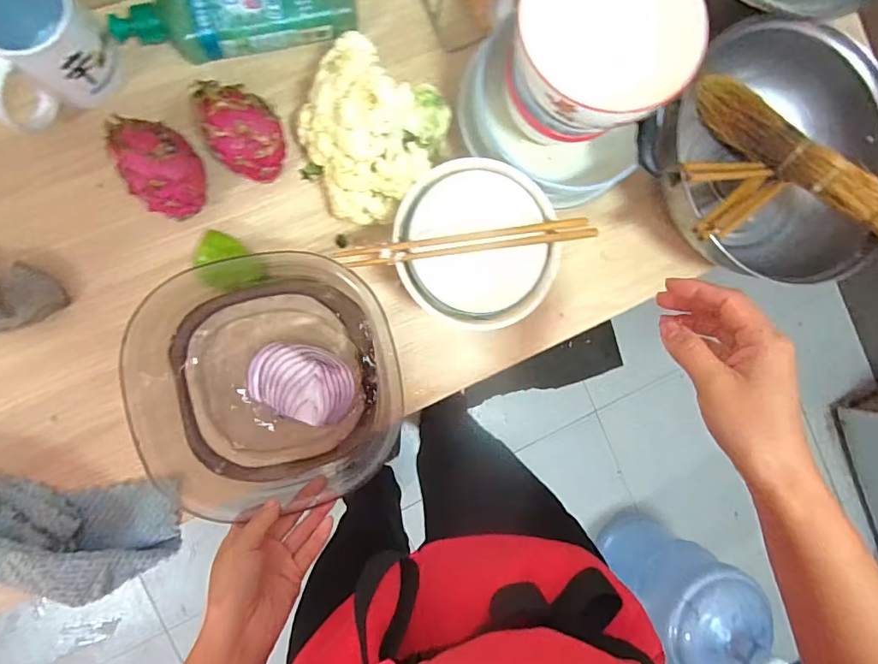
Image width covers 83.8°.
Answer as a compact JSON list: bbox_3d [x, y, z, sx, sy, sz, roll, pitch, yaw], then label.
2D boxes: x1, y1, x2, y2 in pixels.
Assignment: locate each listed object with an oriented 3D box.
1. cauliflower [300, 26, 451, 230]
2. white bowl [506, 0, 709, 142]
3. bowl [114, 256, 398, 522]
[{"bbox_3d":[-0.066,-0.182,0.440,0.127,0.102,0.143,27,84,-7],"label":"cauliflower"},{"bbox_3d":[0.128,-0.238,0.411,0.132,0.102,0.129,0,88,-9],"label":"white bowl"},{"bbox_3d":[-0.151,0.040,0.451,0.213,0.072,0.219,0,88,-9],"label":"bowl"}]

